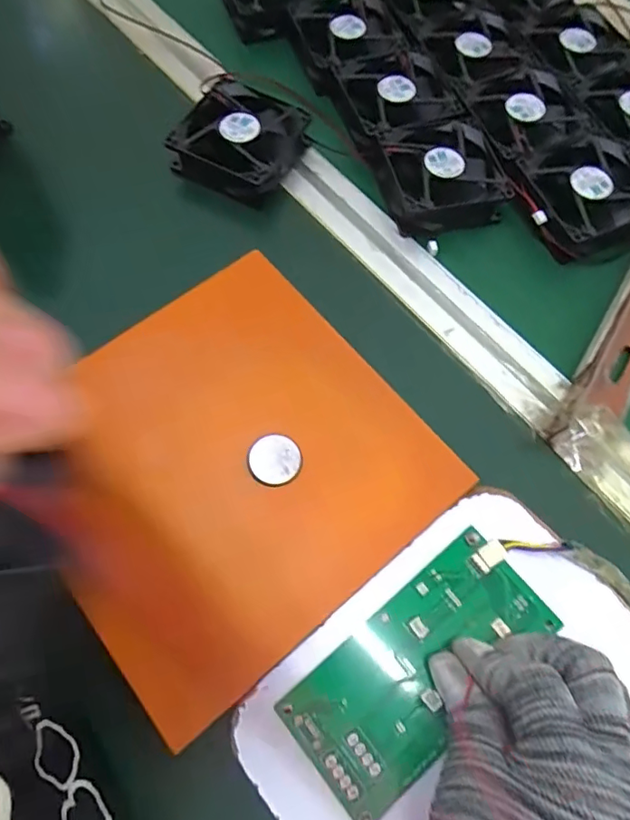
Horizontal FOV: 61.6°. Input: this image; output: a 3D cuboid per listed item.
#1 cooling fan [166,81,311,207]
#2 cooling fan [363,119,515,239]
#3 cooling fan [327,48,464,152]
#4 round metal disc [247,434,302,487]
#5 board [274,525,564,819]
[{"bbox_3d":[-0.055,-0.203,0.393,0.082,0.030,0.083,29,67,7],"label":"cooling fan"},{"bbox_3d":[0.090,-0.173,0.388,0.083,0.029,0.085,-9,67,-9],"label":"cooling fan"},{"bbox_3d":[0.062,-0.241,0.413,0.086,0.022,0.076,-26,71,-16],"label":"cooling fan"},{"bbox_3d":[-0.022,0.027,0.291,0.029,0.004,0.028,2,66,-5],"label":"round metal disc"},{"bbox_3d":[0.051,0.123,0.258,0.133,0.007,0.064,-42,75,-14],"label":"board"}]

